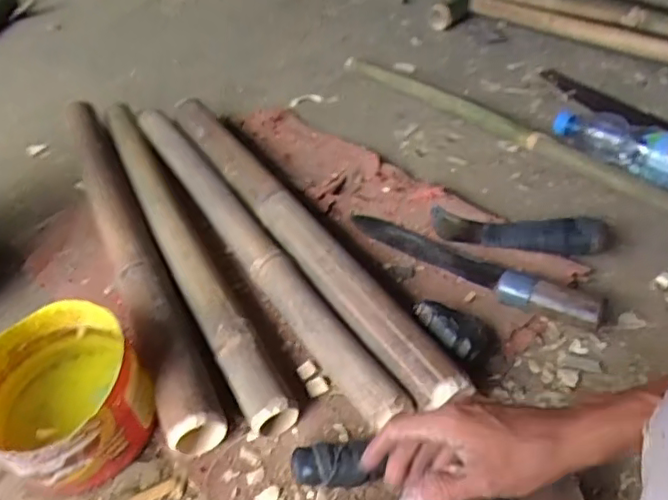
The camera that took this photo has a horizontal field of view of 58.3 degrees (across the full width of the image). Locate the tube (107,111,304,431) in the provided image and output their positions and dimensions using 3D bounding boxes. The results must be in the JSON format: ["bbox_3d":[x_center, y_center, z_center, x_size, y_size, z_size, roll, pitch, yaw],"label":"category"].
[{"bbox_3d":[-0.206,-0.025,0.791,0.064,0.057,0.650,-23,49,-19],"label":"tube"}]

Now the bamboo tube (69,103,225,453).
[{"bbox_3d":[-0.269,-0.013,0.784,0.061,0.063,0.642,-21,48,-17],"label":"bamboo tube"}]

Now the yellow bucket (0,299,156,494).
[{"bbox_3d":[-0.264,0.147,0.593,0.146,0.101,0.163,-36,53,-28],"label":"yellow bucket"}]

